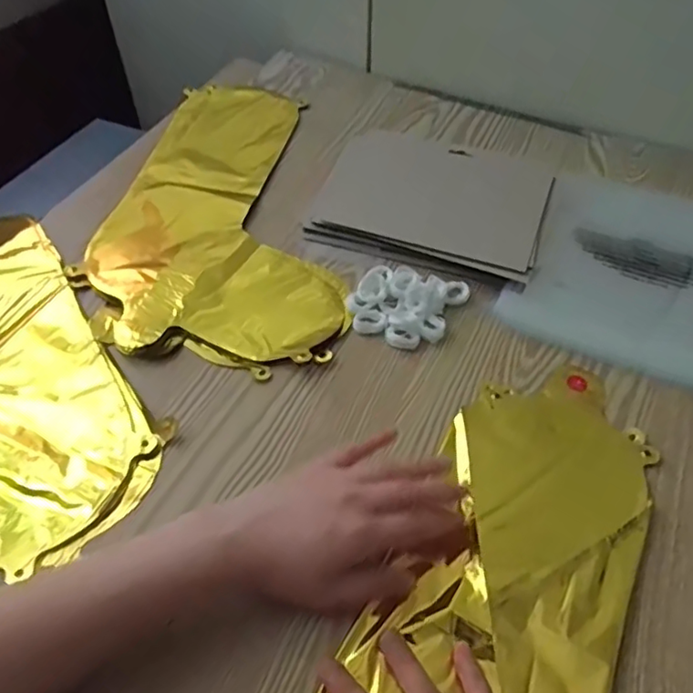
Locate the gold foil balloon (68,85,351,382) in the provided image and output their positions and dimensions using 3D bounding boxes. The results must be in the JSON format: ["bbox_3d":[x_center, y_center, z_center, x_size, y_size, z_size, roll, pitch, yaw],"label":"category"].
[{"bbox_3d":[-0.131,-0.144,0.595,0.219,0.010,0.417,-5,50,-4],"label":"gold foil balloon"}]

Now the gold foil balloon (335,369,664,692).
[{"bbox_3d":[0.078,0.174,0.336,0.138,0.011,0.424,23,53,18],"label":"gold foil balloon"}]

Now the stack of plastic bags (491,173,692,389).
[{"bbox_3d":[0.264,-0.071,0.537,0.200,0.014,0.230,19,52,15],"label":"stack of plastic bags"}]

